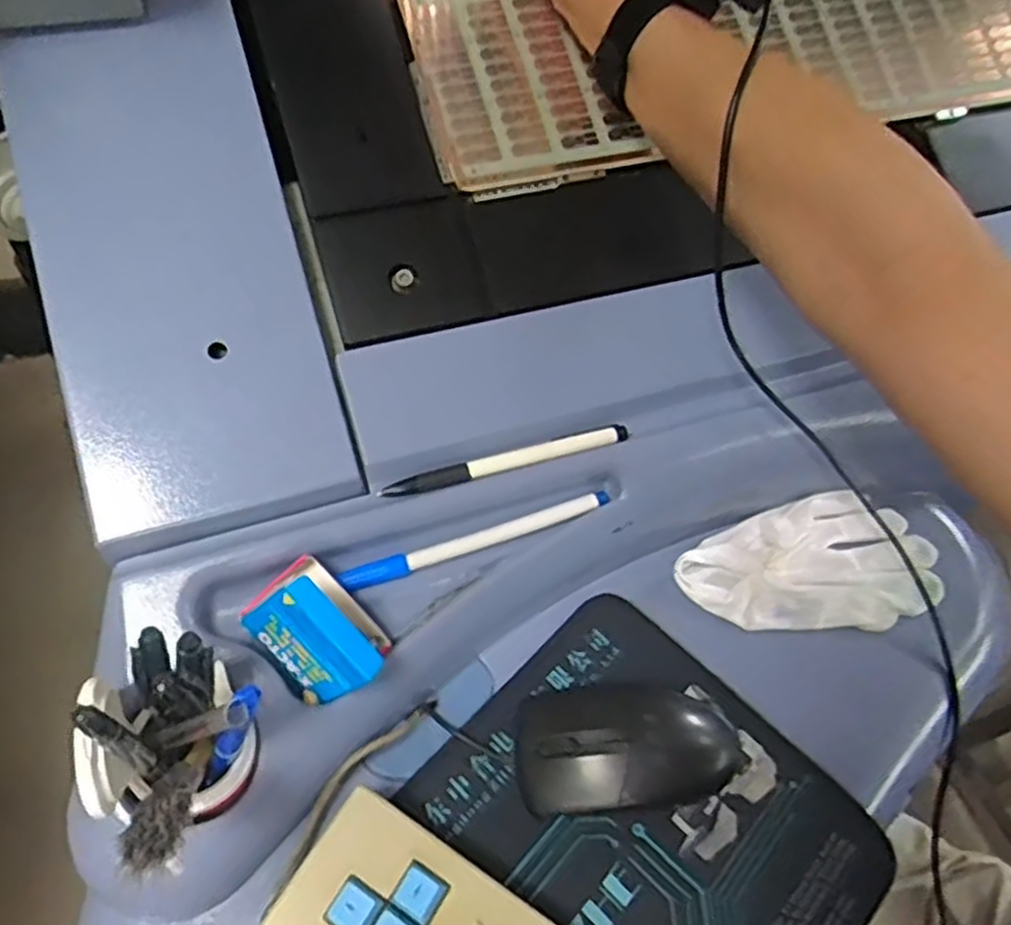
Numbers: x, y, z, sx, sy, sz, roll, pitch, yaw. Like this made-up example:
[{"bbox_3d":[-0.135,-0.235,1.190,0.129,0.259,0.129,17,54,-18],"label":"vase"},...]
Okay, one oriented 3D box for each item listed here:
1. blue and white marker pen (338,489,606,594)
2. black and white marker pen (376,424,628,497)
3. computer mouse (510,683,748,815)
[{"bbox_3d":[-0.012,0.040,0.402,0.143,0.009,0.012,-16,59,-15],"label":"blue and white marker pen"},{"bbox_3d":[0.002,-0.001,0.407,0.131,0.008,0.010,-14,59,-14],"label":"black and white marker pen"},{"bbox_3d":[0.062,0.136,0.384,0.114,0.033,0.062,-2,57,-6],"label":"computer mouse"}]

